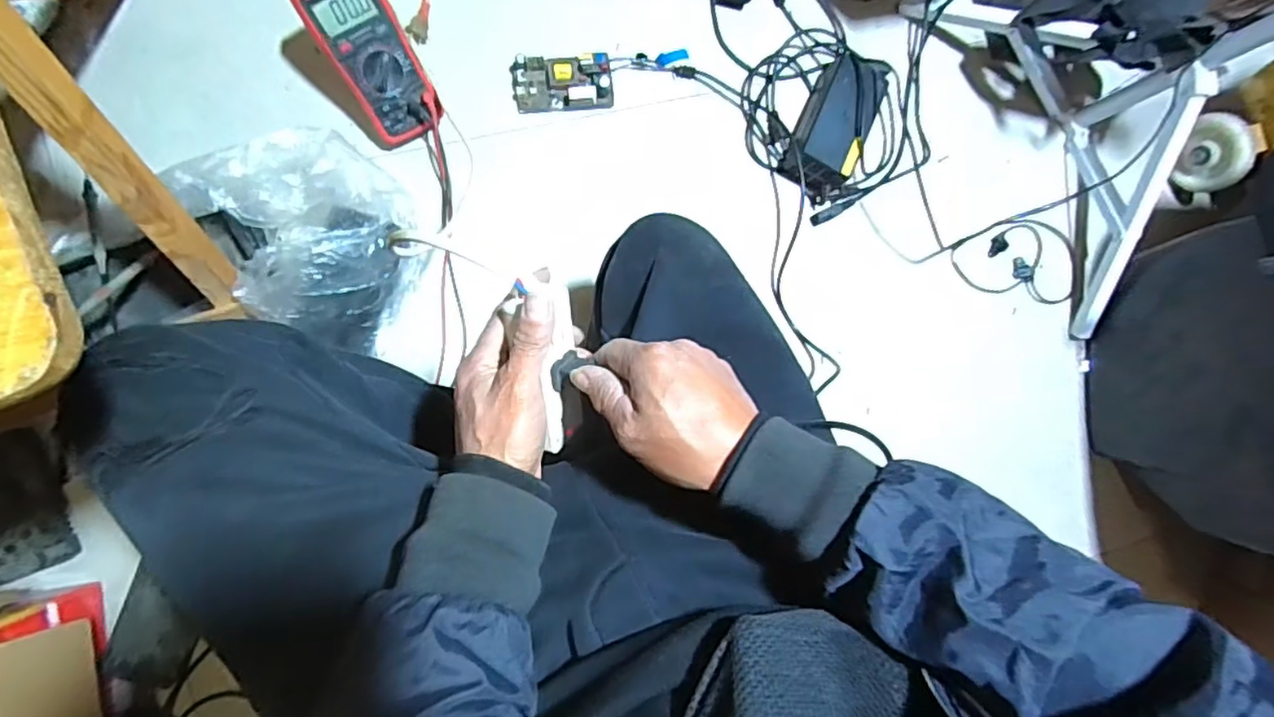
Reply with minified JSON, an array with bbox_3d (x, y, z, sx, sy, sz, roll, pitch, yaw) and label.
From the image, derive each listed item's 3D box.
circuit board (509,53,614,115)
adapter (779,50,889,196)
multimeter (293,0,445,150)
[{"bbox_3d":[-0.097,-0.365,0.824,0.129,0.023,0.069,-7,89,-10],"label":"circuit board"},{"bbox_3d":[0.275,-0.326,0.862,0.086,0.063,0.192,30,83,-7],"label":"adapter"},{"bbox_3d":[-0.311,-0.351,0.737,0.097,0.035,0.190,-30,127,-9],"label":"multimeter"}]

